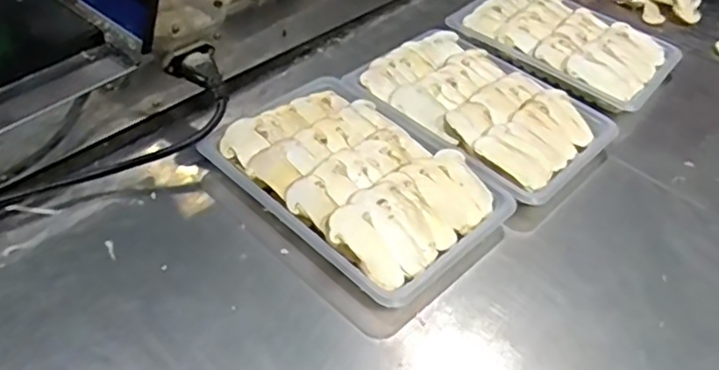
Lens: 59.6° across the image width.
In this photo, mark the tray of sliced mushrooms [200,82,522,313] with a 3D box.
[{"bbox_3d":[-0.002,-0.008,0.483,0.208,0.035,0.146,37,52,28],"label":"tray of sliced mushrooms"}]

